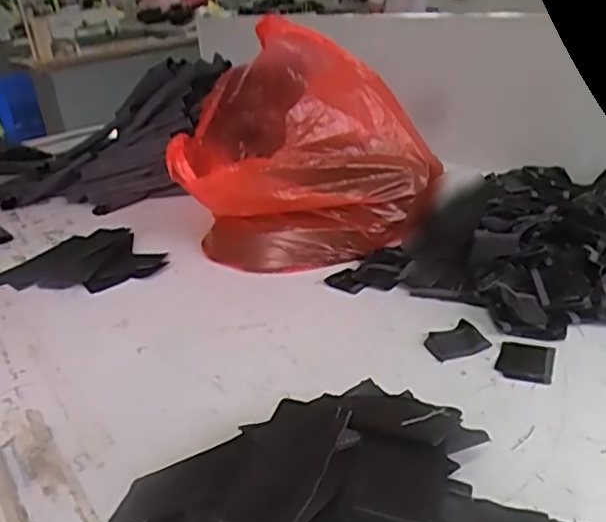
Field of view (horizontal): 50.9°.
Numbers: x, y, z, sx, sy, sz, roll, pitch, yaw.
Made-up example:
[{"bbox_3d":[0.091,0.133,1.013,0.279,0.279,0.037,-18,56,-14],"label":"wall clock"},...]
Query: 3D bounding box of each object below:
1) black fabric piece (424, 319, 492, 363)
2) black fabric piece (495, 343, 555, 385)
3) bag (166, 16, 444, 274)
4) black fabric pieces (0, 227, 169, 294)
[{"bbox_3d":[0.146,0.078,0.610,0.054,0.004,0.045,-18,32,-14],"label":"black fabric piece"},{"bbox_3d":[0.200,0.090,0.573,0.047,0.004,0.054,4,27,23],"label":"black fabric piece"},{"bbox_3d":[-0.026,-0.189,0.931,0.327,0.254,0.411,-11,25,-7],"label":"bag"},{"bbox_3d":[-0.300,-0.004,0.884,0.233,0.022,0.148,2,26,19],"label":"black fabric pieces"}]

